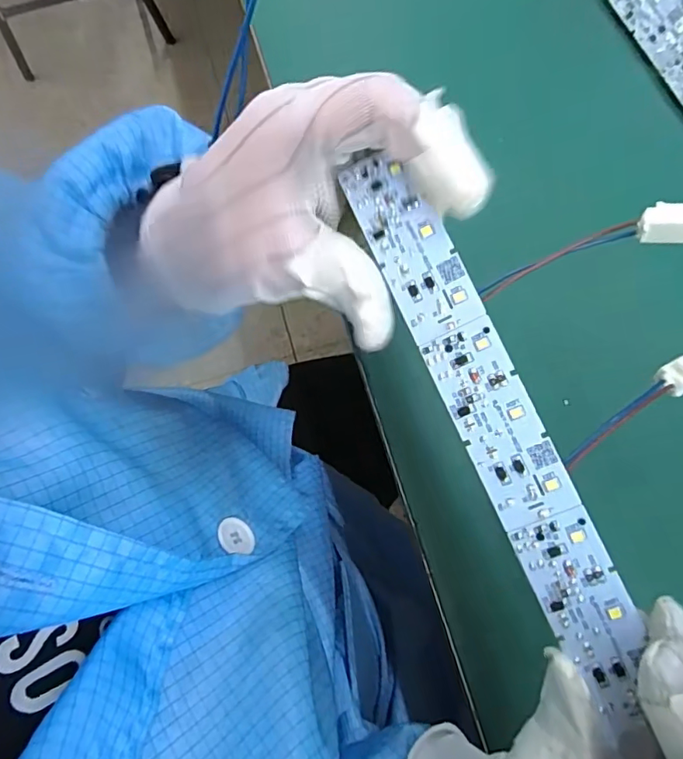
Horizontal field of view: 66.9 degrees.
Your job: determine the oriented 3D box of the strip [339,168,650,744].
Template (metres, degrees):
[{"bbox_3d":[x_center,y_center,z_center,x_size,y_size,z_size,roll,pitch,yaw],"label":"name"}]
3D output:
[{"bbox_3d":[0.048,0.013,0.162,0.024,0.004,0.185,-26,82,14],"label":"strip"}]

